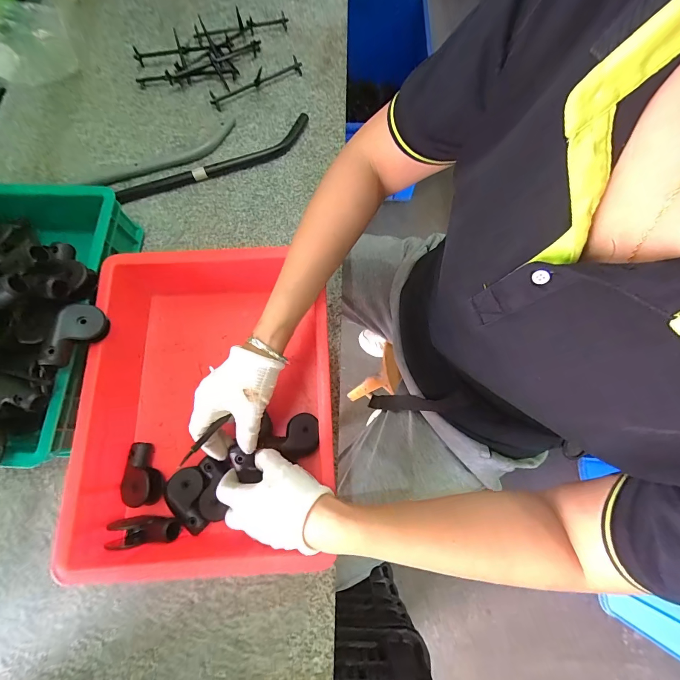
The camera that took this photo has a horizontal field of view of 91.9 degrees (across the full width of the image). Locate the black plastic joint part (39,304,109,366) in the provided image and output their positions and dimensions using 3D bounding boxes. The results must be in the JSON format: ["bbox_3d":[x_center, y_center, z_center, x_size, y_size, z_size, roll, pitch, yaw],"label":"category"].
[{"bbox_3d":[-0.284,-0.005,0.349,0.043,0.026,0.070,39,65,-17],"label":"black plastic joint part"}]

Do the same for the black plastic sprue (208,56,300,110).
[{"bbox_3d":[-0.149,-0.460,0.582,0.176,0.027,0.036,-31,77,-9],"label":"black plastic sprue"}]

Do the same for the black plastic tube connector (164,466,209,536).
[{"bbox_3d":[-0.180,0.188,0.387,0.046,0.020,0.070,-11,75,-4],"label":"black plastic tube connector"}]

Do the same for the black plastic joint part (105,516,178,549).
[{"bbox_3d":[-0.216,0.212,0.364,0.071,0.038,0.024,-2,74,-2],"label":"black plastic joint part"}]

